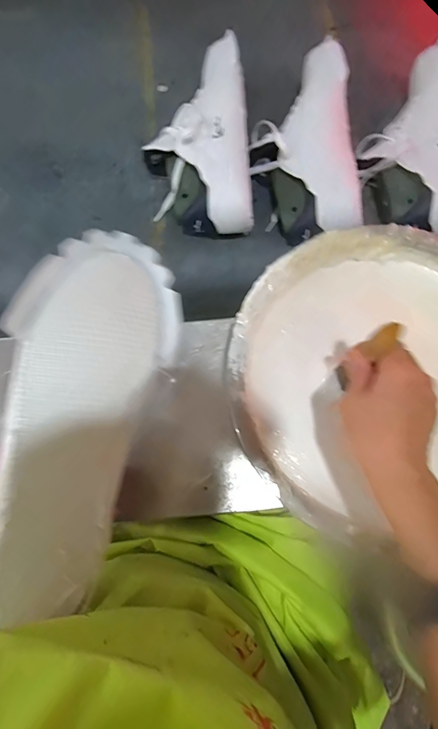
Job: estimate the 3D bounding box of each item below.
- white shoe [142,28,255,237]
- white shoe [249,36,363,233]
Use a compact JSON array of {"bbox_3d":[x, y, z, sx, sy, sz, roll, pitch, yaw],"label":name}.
[{"bbox_3d":[-0.033,-0.322,0.551,0.136,0.097,0.286,-6,76,0],"label":"white shoe"},{"bbox_3d":[0.116,-0.312,0.541,0.128,0.082,0.286,-4,76,0],"label":"white shoe"}]

